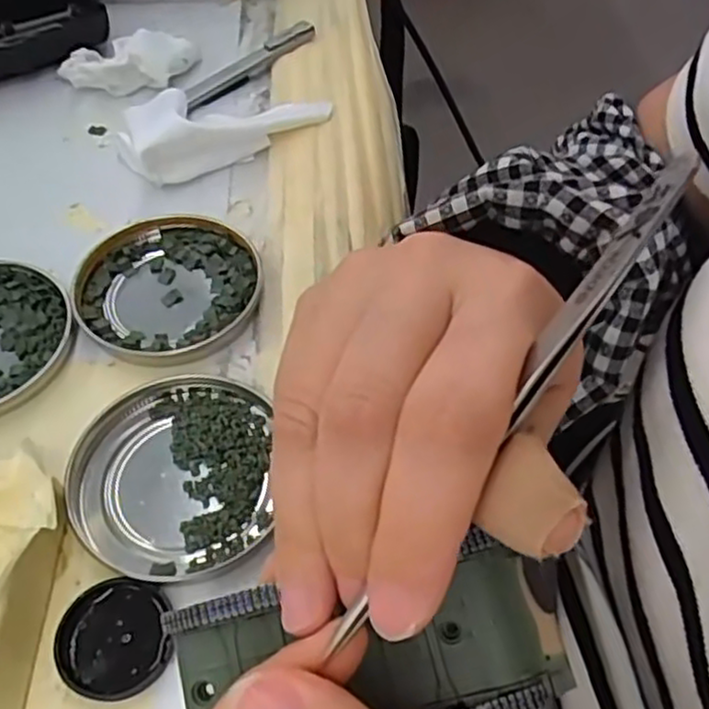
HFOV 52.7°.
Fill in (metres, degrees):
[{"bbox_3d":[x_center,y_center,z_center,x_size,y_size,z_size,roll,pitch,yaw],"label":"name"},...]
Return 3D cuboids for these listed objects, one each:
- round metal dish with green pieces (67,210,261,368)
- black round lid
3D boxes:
[{"bbox_3d":[-0.080,-0.030,0.311,0.076,0.008,0.075,0,54,0],"label":"round metal dish with green pieces"},{"bbox_3d":[-0.075,0.090,0.225,0.033,0.007,0.035,0,54,0],"label":"black round lid"}]

